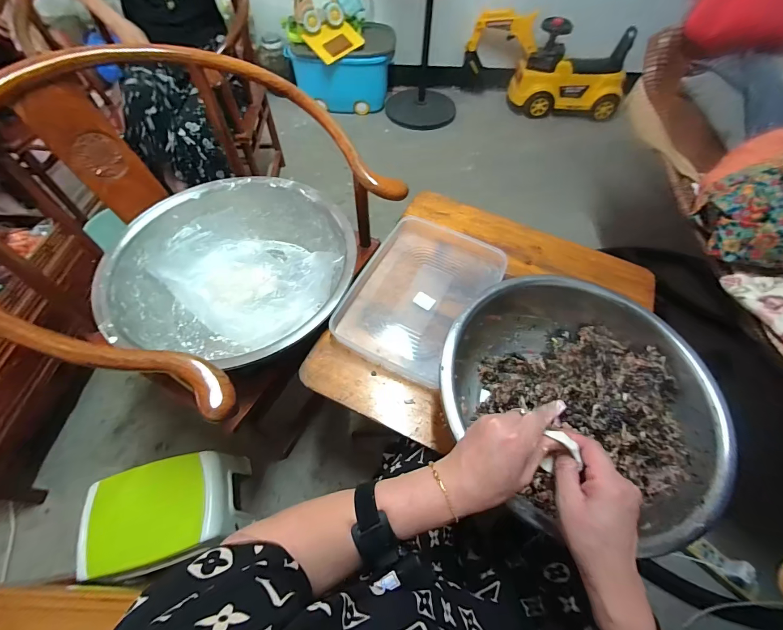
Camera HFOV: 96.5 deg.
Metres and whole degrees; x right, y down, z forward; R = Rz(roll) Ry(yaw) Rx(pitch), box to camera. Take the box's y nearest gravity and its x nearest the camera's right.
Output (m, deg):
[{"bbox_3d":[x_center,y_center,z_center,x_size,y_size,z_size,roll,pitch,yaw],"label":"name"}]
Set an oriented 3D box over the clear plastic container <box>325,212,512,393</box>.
[{"bbox_3d":[0.061,-0.048,0.700,0.251,0.044,0.337,22,59,12],"label":"clear plastic container"}]

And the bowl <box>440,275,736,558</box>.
[{"bbox_3d":[0.266,0.131,0.542,0.371,0.132,0.378,1,57,-1],"label":"bowl"}]

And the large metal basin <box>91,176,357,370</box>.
[{"bbox_3d":[-0.319,-0.091,0.774,0.473,0.148,0.446,1,57,-1],"label":"large metal basin"}]

